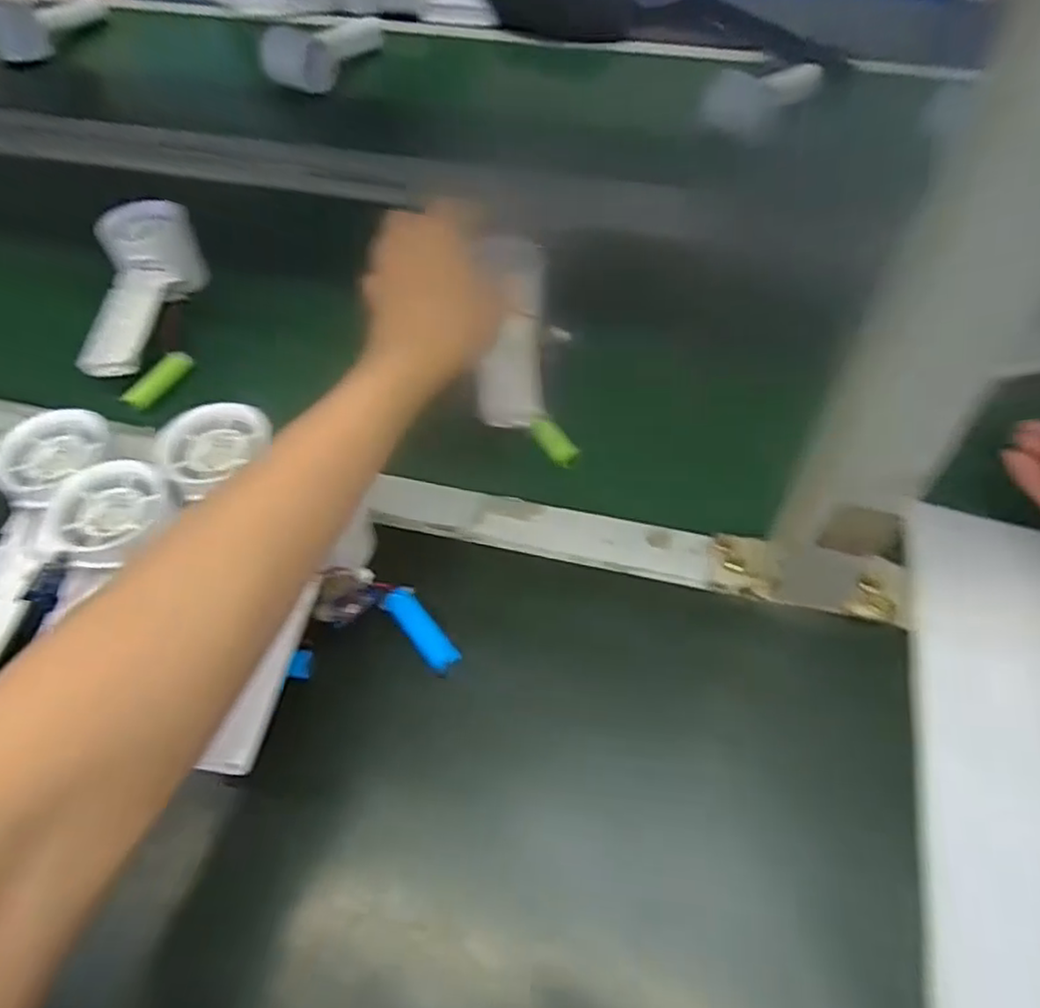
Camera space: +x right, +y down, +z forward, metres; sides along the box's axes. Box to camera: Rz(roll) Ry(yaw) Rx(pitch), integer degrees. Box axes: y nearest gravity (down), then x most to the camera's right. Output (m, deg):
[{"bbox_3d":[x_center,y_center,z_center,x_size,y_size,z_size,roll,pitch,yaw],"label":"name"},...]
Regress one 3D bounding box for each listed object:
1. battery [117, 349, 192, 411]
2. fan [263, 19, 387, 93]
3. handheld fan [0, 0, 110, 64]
[{"bbox_3d":[-0.252,-0.088,0.484,0.011,0.016,0.057,15,56,13],"label":"battery"},{"bbox_3d":[-0.232,-0.531,0.804,0.085,0.049,0.157,20,57,16],"label":"fan"},{"bbox_3d":[-0.603,-0.624,0.888,0.037,0.068,0.157,27,59,20],"label":"handheld fan"}]

